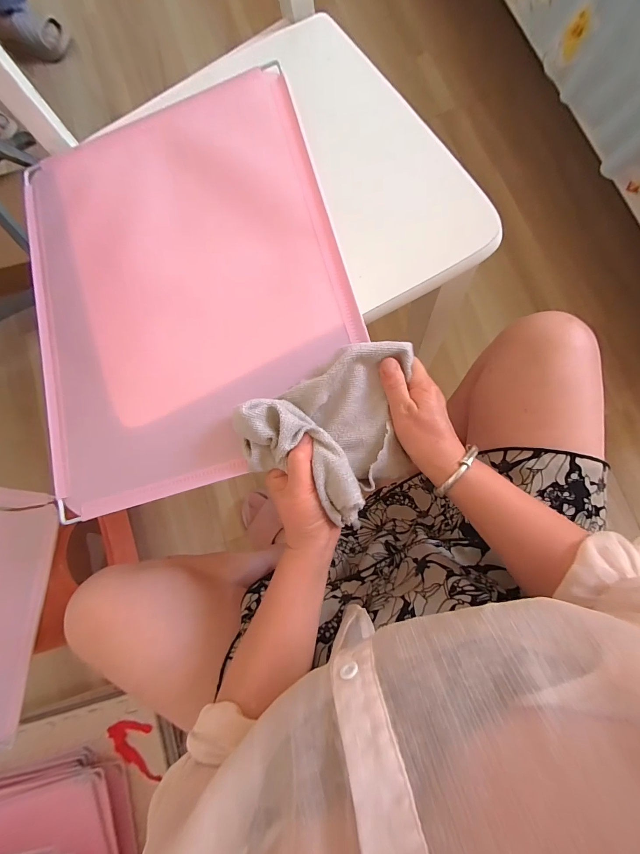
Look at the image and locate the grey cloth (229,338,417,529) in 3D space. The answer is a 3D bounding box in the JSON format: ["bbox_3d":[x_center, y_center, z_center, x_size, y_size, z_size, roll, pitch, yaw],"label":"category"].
[{"bbox_3d":[0.020,0.009,0.301,0.159,0.050,0.131,-30,81,2],"label":"grey cloth"}]

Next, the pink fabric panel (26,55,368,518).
[{"bbox_3d":[-0.150,-0.158,0.373,0.335,0.013,0.430,-16,79,6],"label":"pink fabric panel"}]

